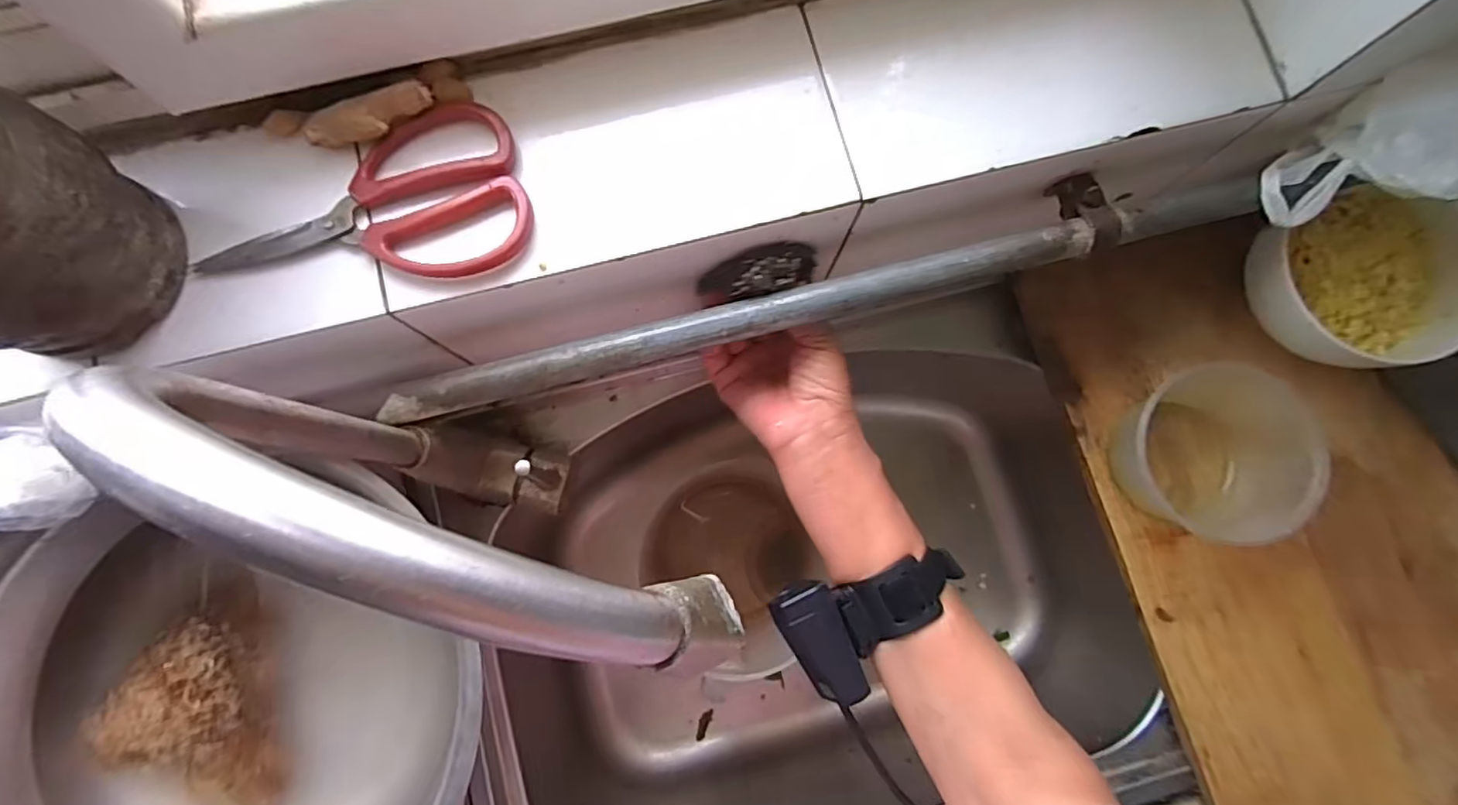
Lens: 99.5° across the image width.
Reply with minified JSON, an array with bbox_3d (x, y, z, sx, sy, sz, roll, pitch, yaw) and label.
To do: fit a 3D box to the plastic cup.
[{"bbox_3d":[0.322,0.038,0.423,0.109,0.072,0.103,0,80,-2],"label":"plastic cup"}]

